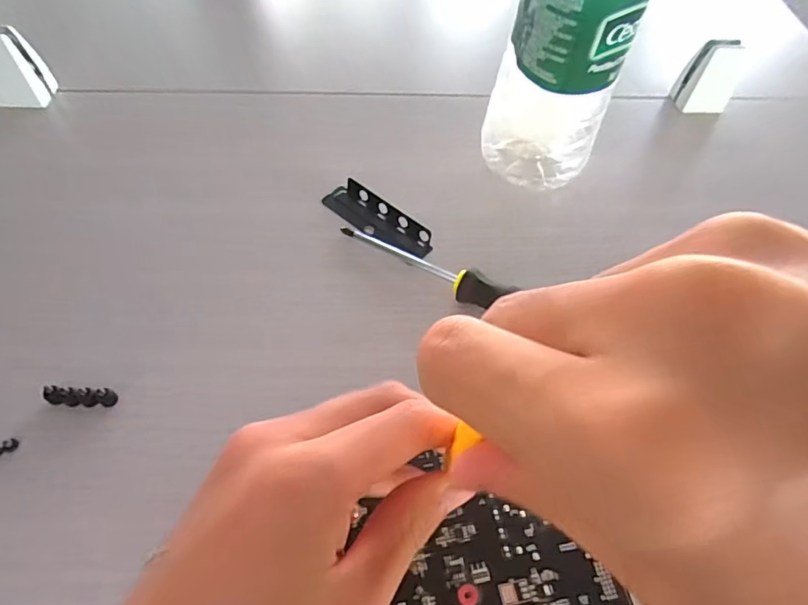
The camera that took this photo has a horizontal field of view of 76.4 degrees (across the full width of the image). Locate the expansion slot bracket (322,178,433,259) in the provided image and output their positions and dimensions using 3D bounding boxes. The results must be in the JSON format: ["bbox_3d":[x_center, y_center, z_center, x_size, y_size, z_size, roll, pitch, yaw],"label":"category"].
[{"bbox_3d":[-0.021,-0.062,0.382,0.093,0.013,0.034,35,60,19],"label":"expansion slot bracket"}]

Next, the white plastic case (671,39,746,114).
[{"bbox_3d":[0.283,-0.206,0.476,0.045,0.066,0.029,5,55,0],"label":"white plastic case"}]

